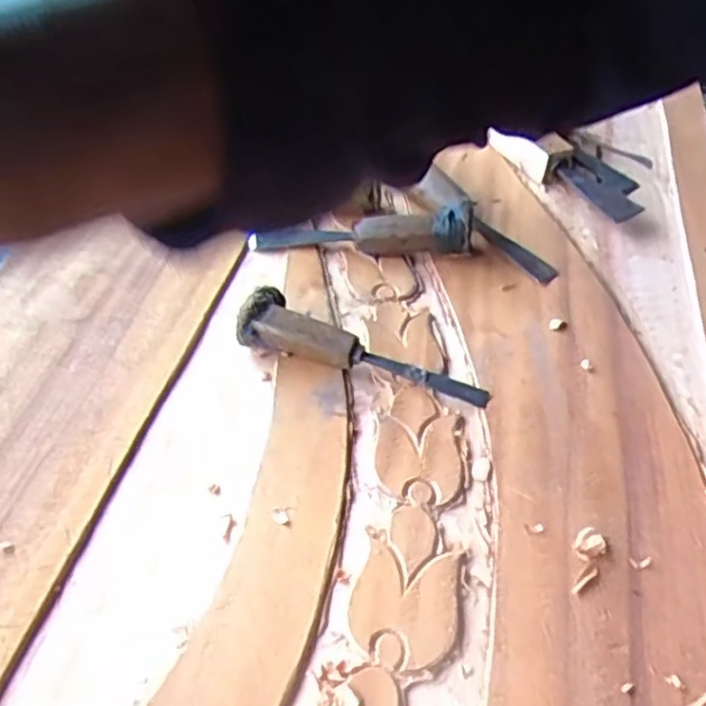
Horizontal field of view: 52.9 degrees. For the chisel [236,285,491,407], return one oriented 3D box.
[{"bbox_3d":[0.007,-0.006,0.494,0.178,0.043,0.032,12,46,12],"label":"chisel"}]

